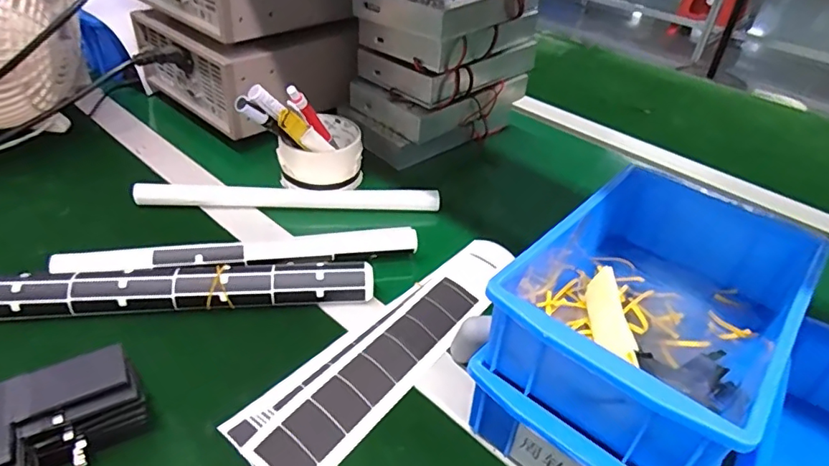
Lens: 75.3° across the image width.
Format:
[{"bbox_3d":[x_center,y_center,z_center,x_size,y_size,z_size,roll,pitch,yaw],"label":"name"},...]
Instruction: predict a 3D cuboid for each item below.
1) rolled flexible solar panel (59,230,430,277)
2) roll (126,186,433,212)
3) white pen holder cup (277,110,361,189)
[{"bbox_3d":[-0.138,0.020,0.449,0.286,0.019,0.027,-6,40,-14],"label":"rolled flexible solar panel"},{"bbox_3d":[-0.117,-0.035,0.523,0.280,0.025,0.019,0,39,-7],"label":"roll"},{"bbox_3d":[-0.098,-0.084,0.565,0.082,0.049,0.086,3,38,-3],"label":"white pen holder cup"}]

